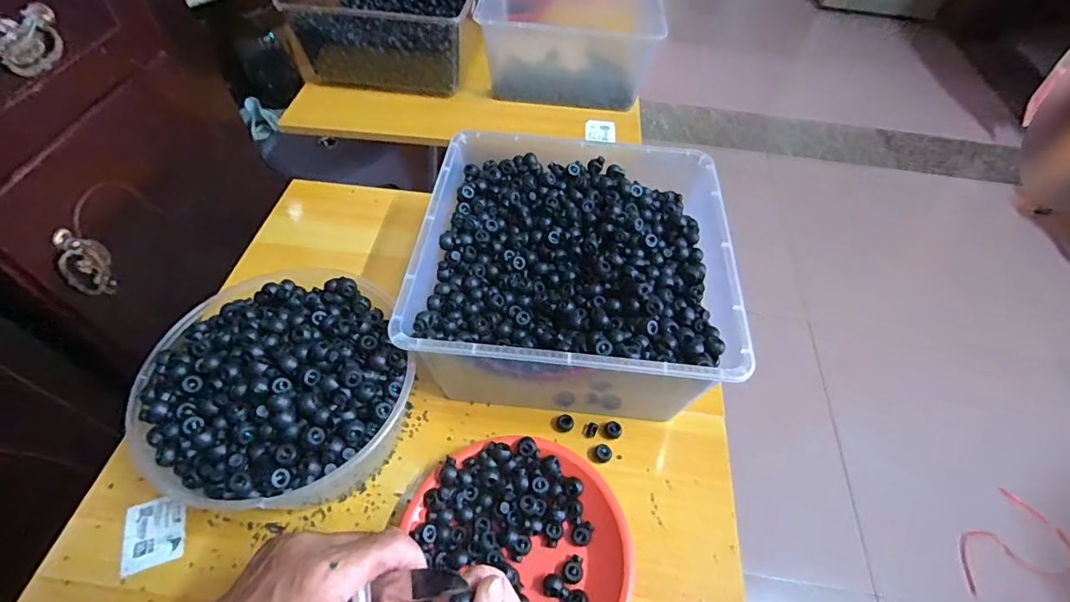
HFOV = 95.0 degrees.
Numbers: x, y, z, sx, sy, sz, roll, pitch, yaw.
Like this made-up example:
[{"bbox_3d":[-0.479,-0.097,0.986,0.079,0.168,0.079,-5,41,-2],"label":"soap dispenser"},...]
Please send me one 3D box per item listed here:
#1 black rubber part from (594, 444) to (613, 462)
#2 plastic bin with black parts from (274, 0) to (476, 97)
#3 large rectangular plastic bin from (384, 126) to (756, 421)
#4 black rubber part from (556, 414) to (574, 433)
[{"bbox_3d":[0.068,0.154,0.494,0.018,0.010,0.016,30,58,18],"label":"black rubber part"},{"bbox_3d":[-0.251,-0.509,0.888,0.302,0.140,0.255,4,53,0],"label":"plastic bin with black parts"},{"bbox_3d":[0.038,-0.027,0.541,0.299,0.146,0.296,5,53,1],"label":"large rectangular plastic bin"},{"bbox_3d":[0.032,0.127,0.511,0.018,0.008,0.018,1,53,-2],"label":"black rubber part"}]

